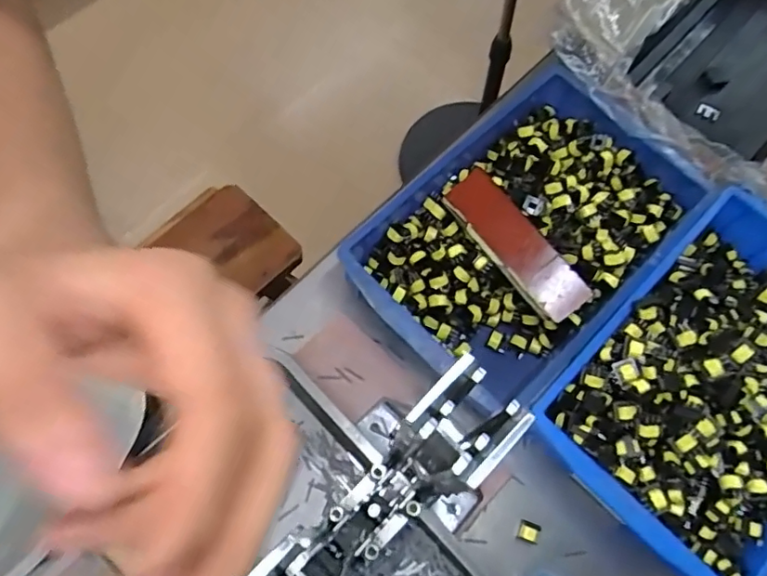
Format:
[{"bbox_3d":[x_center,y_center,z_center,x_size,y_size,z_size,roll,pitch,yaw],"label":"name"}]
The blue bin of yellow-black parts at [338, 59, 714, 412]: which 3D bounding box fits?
[{"bbox_3d":[0.148,-0.057,0.633,0.251,0.088,0.359,41,73,14],"label":"blue bin of yellow-black parts"}]

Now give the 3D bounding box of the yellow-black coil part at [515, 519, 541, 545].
[{"bbox_3d":[0.143,0.239,0.555,0.019,0.013,0.020,20,69,6],"label":"yellow-black coil part"}]

